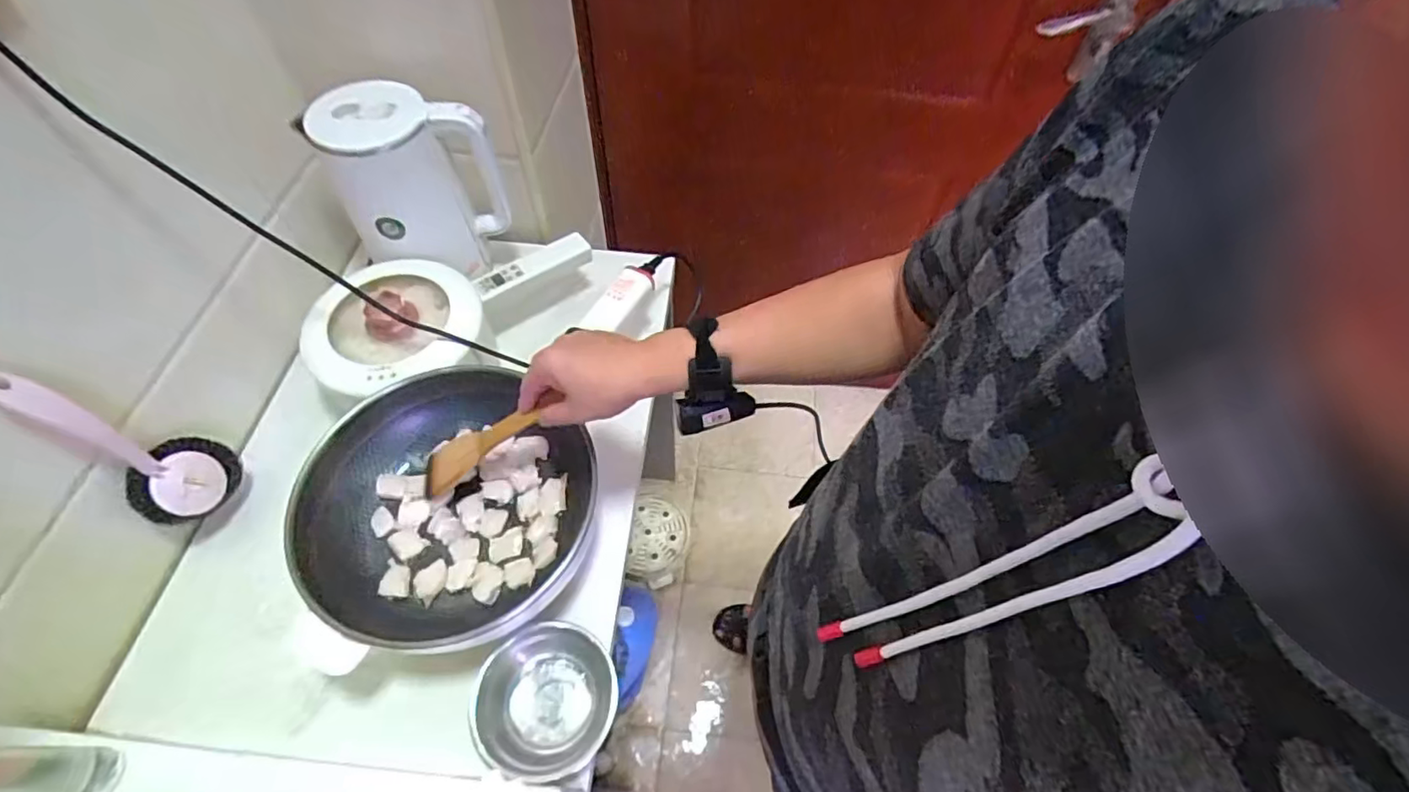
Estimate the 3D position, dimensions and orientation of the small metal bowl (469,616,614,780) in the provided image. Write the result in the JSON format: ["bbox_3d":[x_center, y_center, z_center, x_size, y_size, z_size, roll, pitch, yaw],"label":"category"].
[{"bbox_3d":[-0.145,0.284,0.558,0.125,0.063,0.120,1,58,-2],"label":"small metal bowl"}]

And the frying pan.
[{"bbox_3d":[-0.239,0.100,0.582,0.254,0.094,0.257,-17,60,-13],"label":"frying pan"}]

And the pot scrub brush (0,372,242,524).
[{"bbox_3d":[-0.508,0.044,0.529,0.040,0.215,0.083,19,59,9],"label":"pot scrub brush"}]

